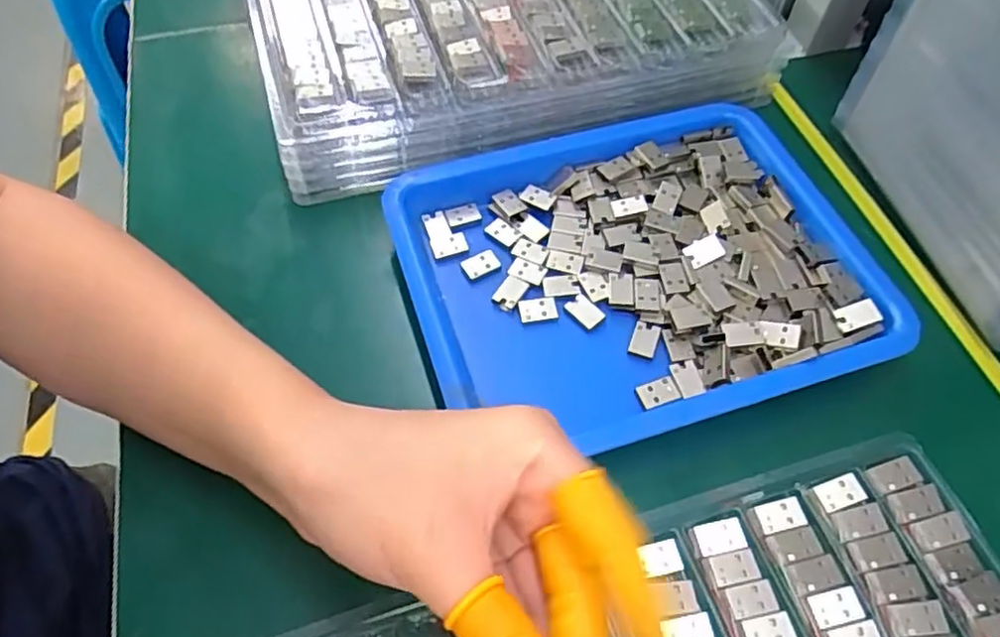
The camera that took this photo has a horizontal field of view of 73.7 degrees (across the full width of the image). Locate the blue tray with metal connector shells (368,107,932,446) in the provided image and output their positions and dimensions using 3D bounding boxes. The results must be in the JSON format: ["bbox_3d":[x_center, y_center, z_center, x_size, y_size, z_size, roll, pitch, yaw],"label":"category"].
[{"bbox_3d":[0.067,-0.023,0.332,0.216,0.029,0.166,-13,59,-9],"label":"blue tray with metal connector shells"}]

